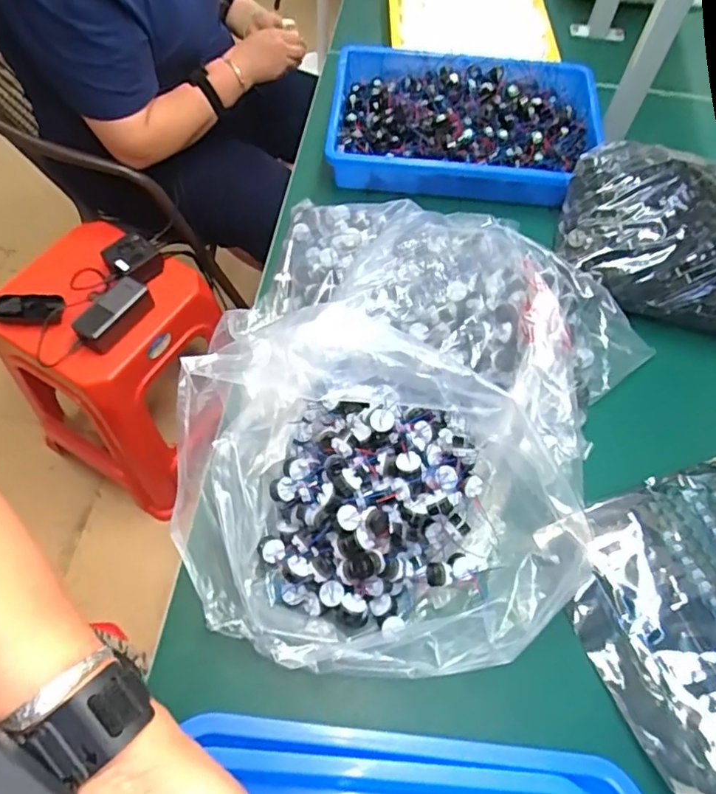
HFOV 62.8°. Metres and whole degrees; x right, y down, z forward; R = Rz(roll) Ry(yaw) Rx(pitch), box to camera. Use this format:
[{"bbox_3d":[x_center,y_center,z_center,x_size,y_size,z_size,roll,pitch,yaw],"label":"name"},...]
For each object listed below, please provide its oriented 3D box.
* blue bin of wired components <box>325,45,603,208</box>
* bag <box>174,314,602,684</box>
[{"bbox_3d":[0.149,-0.389,0.823,0.372,0.055,0.255,6,62,1],"label":"blue bin of wired components"},{"bbox_3d":[0.021,0.090,0.498,0.347,0.155,0.253,7,62,2],"label":"bag"}]

